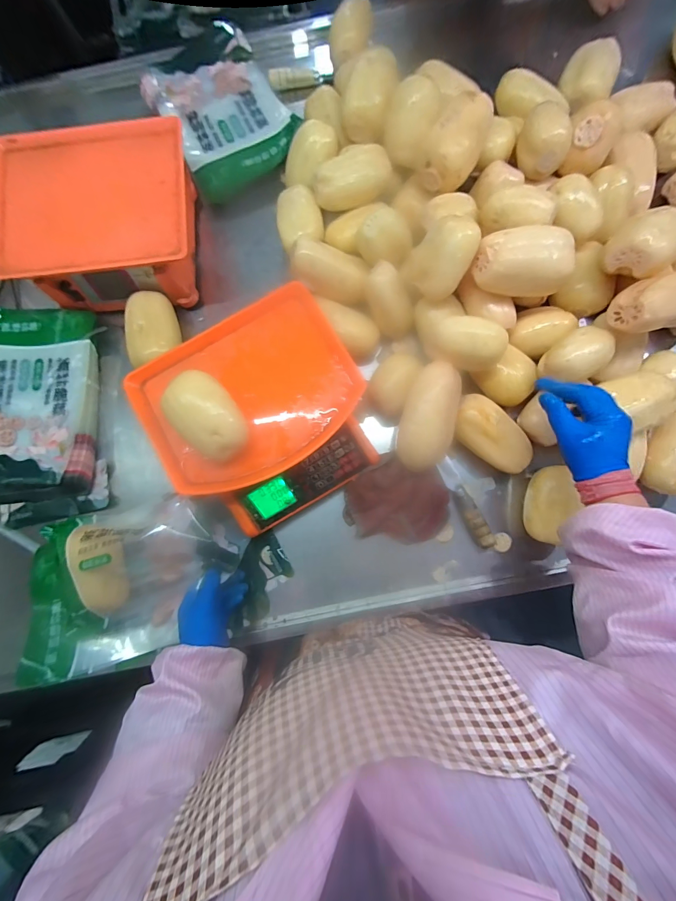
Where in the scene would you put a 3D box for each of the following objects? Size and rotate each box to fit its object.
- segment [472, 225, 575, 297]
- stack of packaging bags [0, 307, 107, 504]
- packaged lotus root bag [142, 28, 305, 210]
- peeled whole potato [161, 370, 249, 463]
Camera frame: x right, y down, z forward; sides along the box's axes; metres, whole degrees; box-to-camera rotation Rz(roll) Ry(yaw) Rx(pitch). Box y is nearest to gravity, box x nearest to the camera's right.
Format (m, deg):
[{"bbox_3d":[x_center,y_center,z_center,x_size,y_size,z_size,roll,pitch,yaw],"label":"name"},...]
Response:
[{"bbox_3d":[0.253,-0.258,0.481,0.120,0.056,0.063,-3,83,2],"label":"segment"},{"bbox_3d":[-0.517,-0.080,0.594,0.218,0.049,0.334,-1,86,1],"label":"stack of packaging bags"},{"bbox_3d":[-0.212,-0.622,0.649,0.215,0.053,0.294,-31,86,-1],"label":"packaged lotus root bag"},{"bbox_3d":[-0.165,-0.040,0.448,0.078,0.064,0.110,-39,83,-2],"label":"peeled whole potato"}]

